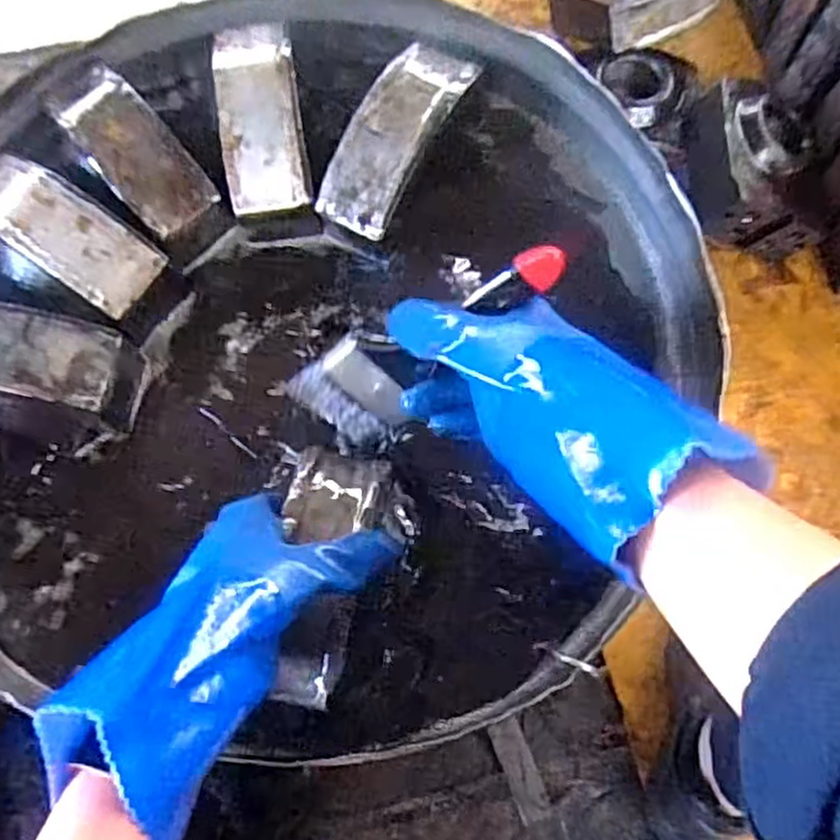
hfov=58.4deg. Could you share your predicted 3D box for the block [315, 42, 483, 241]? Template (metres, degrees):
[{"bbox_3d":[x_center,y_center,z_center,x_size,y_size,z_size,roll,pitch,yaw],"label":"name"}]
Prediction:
[{"bbox_3d":[-0.017,-0.211,0.558,0.061,0.035,0.153,27,75,10],"label":"block"}]

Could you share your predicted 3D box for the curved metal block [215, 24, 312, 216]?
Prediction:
[{"bbox_3d":[-0.119,-0.231,0.564,0.058,0.038,0.149,-9,72,-1],"label":"curved metal block"}]

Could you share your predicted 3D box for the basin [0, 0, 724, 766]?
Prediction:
[{"bbox_3d":[-0.090,-0.061,0.535,0.556,0.096,0.526,-1,72,2],"label":"basin"}]

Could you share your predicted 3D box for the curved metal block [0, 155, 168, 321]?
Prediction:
[{"bbox_3d":[-0.259,-0.138,0.534,0.149,0.030,0.058,33,76,12],"label":"curved metal block"}]

